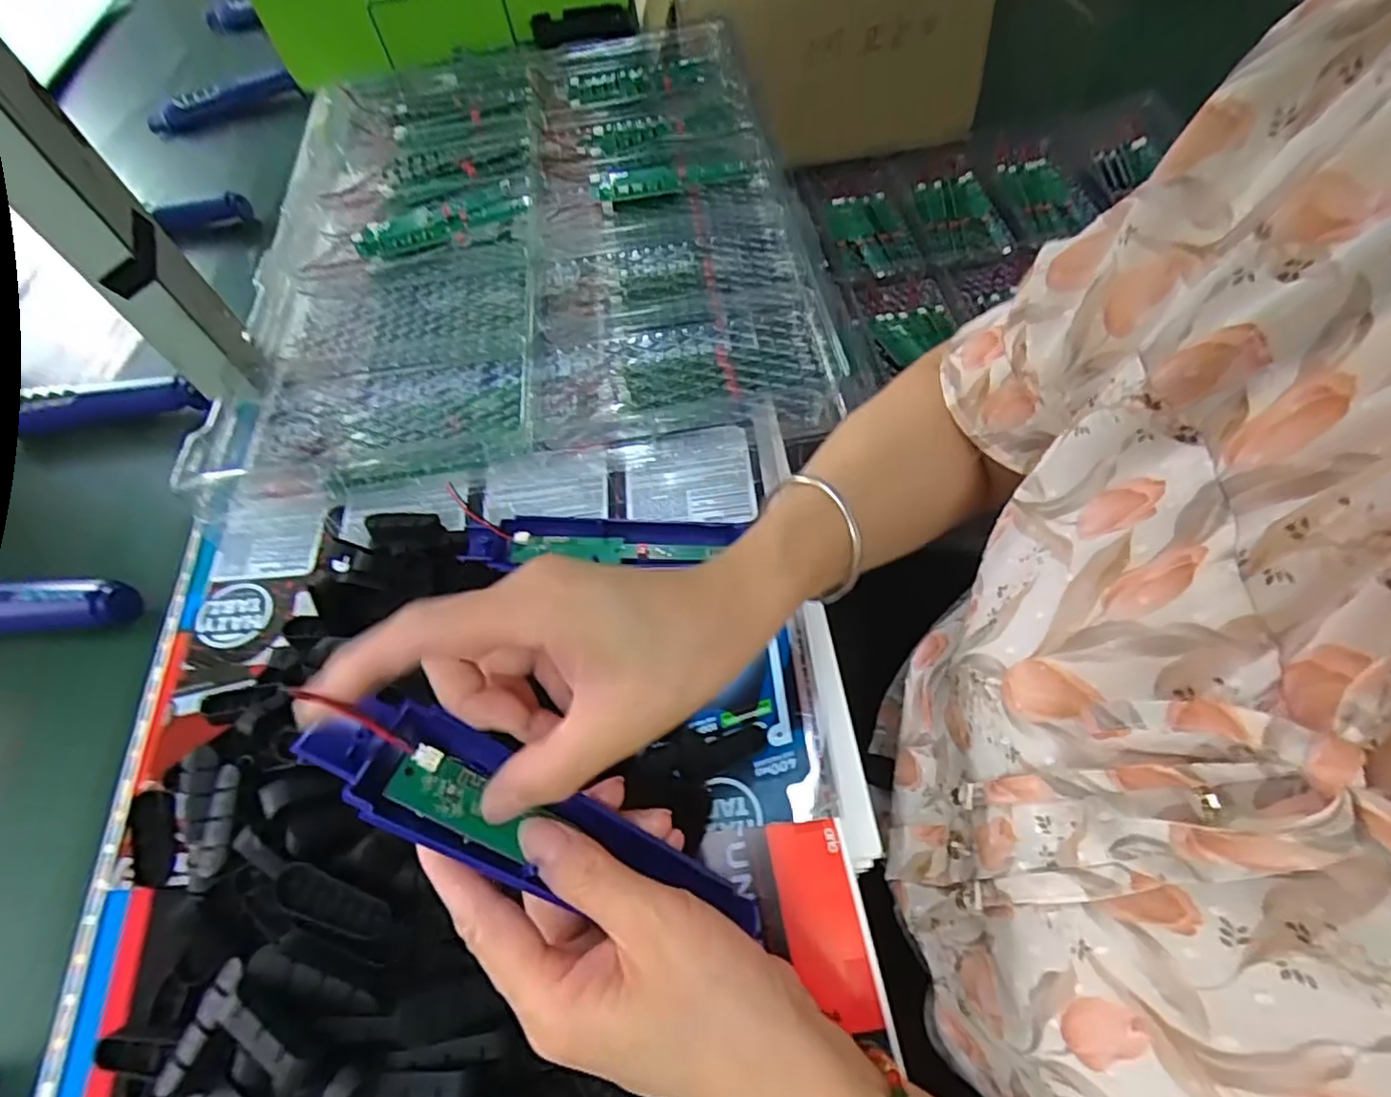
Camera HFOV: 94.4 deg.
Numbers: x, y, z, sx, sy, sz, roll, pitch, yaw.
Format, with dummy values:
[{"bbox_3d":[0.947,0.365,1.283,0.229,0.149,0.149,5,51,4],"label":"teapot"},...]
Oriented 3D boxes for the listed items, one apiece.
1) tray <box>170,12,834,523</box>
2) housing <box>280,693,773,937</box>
[{"bbox_3d":[-0.150,-0.325,0.588,0.436,0.035,0.632,-8,56,0],"label":"tray"},{"bbox_3d":[-0.052,0.101,0.232,0.170,0.014,0.040,30,64,-17],"label":"housing"}]

